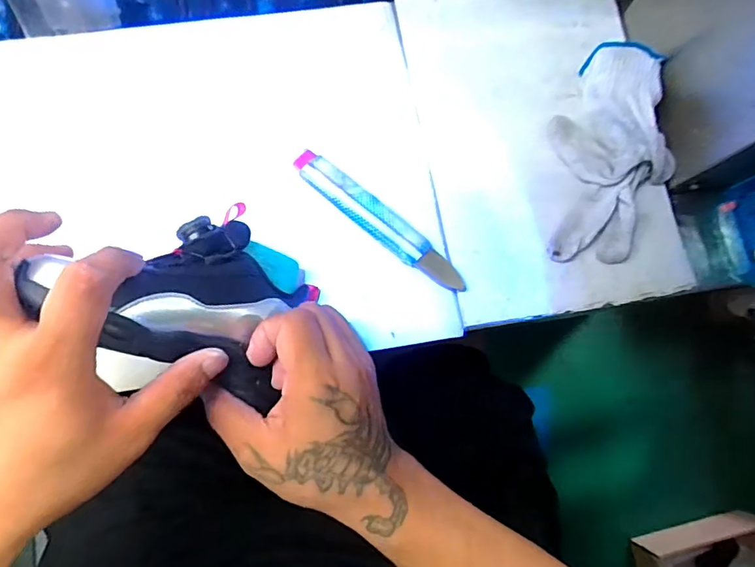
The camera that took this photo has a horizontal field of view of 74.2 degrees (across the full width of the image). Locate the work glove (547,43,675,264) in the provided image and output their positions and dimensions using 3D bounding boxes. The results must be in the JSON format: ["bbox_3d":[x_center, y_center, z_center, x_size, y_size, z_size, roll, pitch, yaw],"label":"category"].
[{"bbox_3d":[0.193,-0.106,0.400,0.095,0.043,0.169,1,81,-4],"label":"work glove"}]

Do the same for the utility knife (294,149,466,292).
[{"bbox_3d":[0.002,-0.048,0.395,0.162,0.015,0.025,39,81,3],"label":"utility knife"}]

